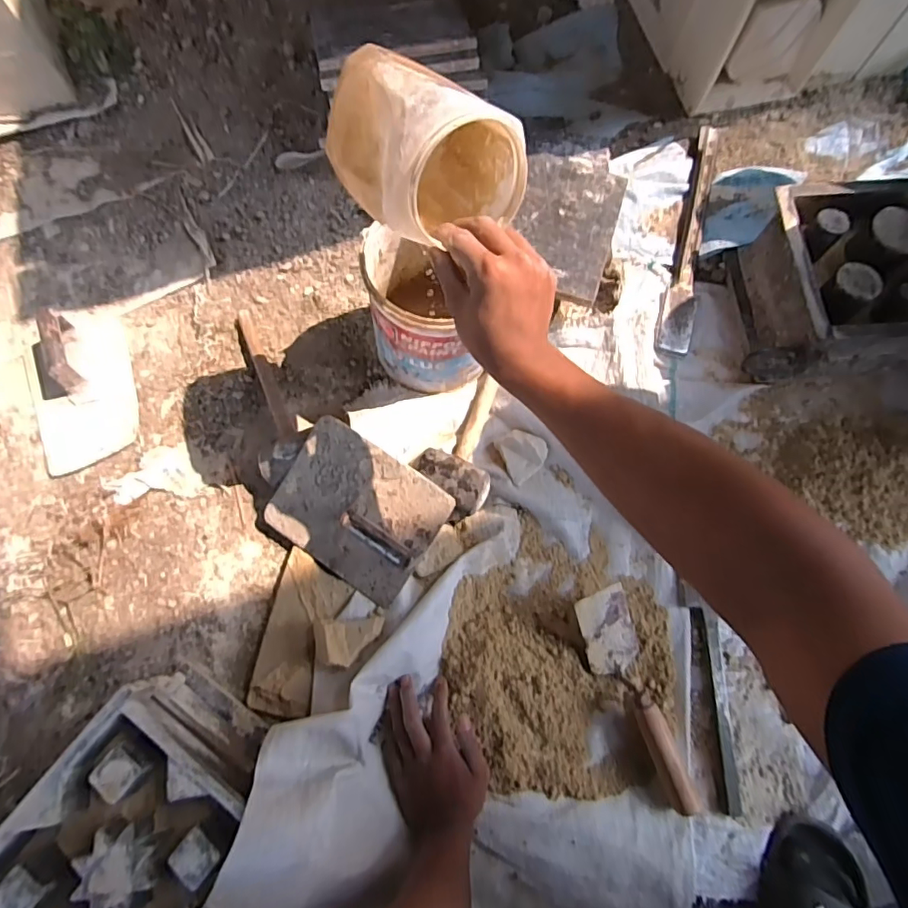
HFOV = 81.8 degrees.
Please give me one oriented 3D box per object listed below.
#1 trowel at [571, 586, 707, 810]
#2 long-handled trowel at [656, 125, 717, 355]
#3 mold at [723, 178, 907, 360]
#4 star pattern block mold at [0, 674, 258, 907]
[{"bbox_3d":[0.221,0.298,0.640,0.069,0.047,0.261,-18,73,-4],"label":"trowel"},{"bbox_3d":[0.389,-0.350,0.846,0.054,0.029,0.415,15,74,6],"label":"long-handled trowel"},{"bbox_3d":[0.571,-0.257,0.756,0.253,0.121,0.237,-7,73,0],"label":"mold"},{"bbox_3d":[-0.314,0.406,0.548,0.217,0.149,0.227,34,77,11],"label":"star pattern block mold"}]

